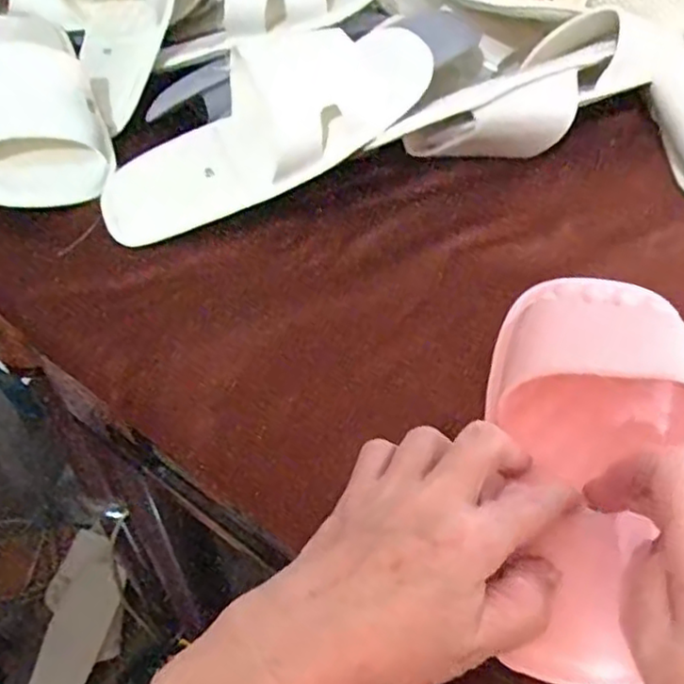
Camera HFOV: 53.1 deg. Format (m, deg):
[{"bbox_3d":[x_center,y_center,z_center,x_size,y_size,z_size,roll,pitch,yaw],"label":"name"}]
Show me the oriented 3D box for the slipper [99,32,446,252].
[{"bbox_3d":[-0.059,-0.160,0.502,0.262,0.072,0.074,-29,46,2],"label":"slipper"}]

